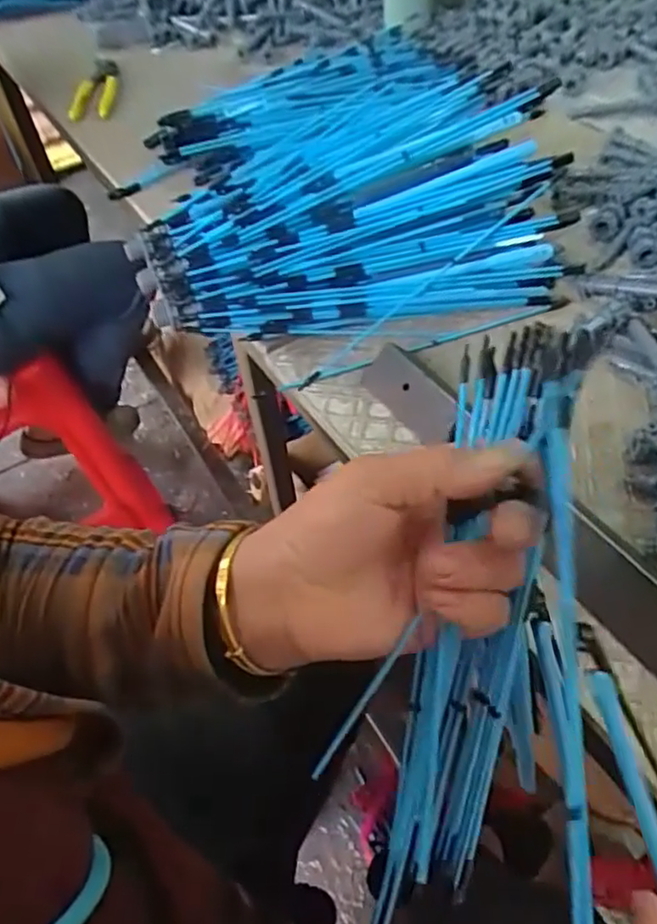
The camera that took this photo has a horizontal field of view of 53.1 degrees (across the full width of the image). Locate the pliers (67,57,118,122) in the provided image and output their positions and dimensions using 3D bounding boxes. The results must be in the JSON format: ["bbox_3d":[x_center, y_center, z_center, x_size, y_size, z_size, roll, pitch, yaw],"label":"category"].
[{"bbox_3d":[-0.302,-0.488,0.862,0.058,0.019,0.131,6,64,11],"label":"pliers"}]

